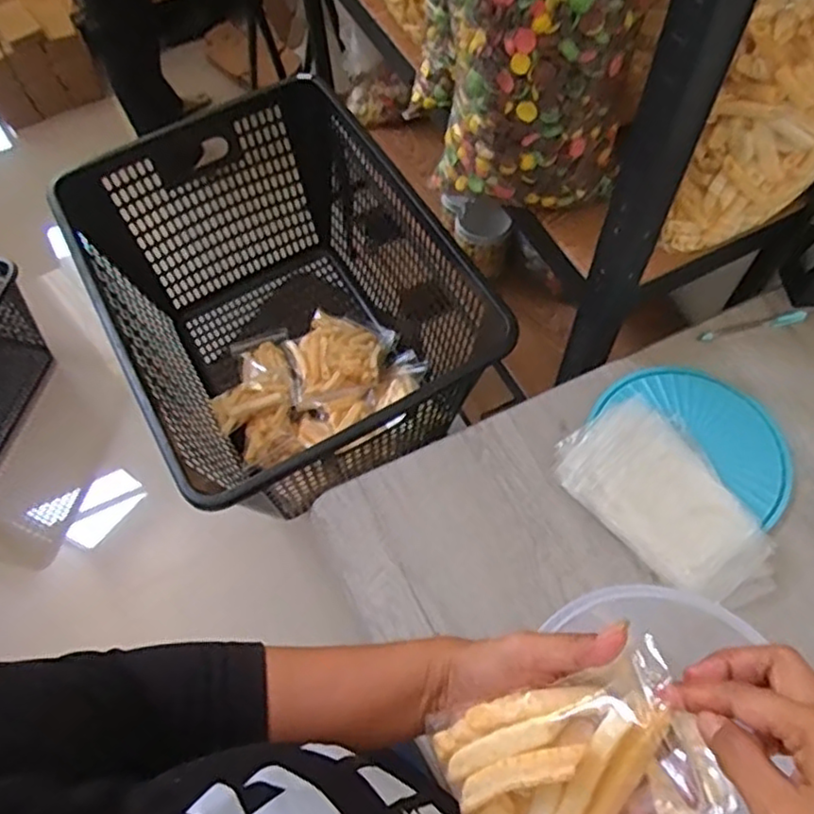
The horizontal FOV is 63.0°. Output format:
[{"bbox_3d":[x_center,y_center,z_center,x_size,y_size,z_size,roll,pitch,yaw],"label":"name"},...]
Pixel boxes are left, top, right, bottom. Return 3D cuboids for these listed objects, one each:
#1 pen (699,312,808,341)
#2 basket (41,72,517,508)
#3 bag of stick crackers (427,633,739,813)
[{"bbox_3d":[0.406,-0.096,0.777,0.132,0.010,0.013,-11,63,-3],"label":"pen"},{"bbox_3d":[-0.151,-0.128,0.981,0.456,0.332,0.547,-28,65,-11],"label":"basket"},{"bbox_3d":[0.090,0.192,0.353,0.136,0.026,0.084,-34,79,13],"label":"bag of stick crackers"}]

